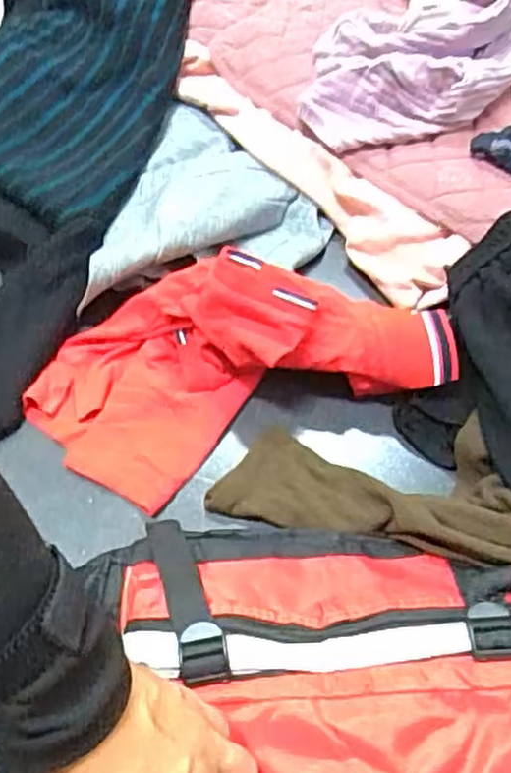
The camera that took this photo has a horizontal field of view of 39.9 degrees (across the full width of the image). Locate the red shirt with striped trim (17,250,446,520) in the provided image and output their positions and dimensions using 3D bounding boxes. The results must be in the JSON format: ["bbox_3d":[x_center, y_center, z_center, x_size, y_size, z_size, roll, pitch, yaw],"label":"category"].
[{"bbox_3d":[-0.016,-0.041,0.600,0.331,0.100,0.192,-17,57,-10],"label":"red shirt with striped trim"}]

